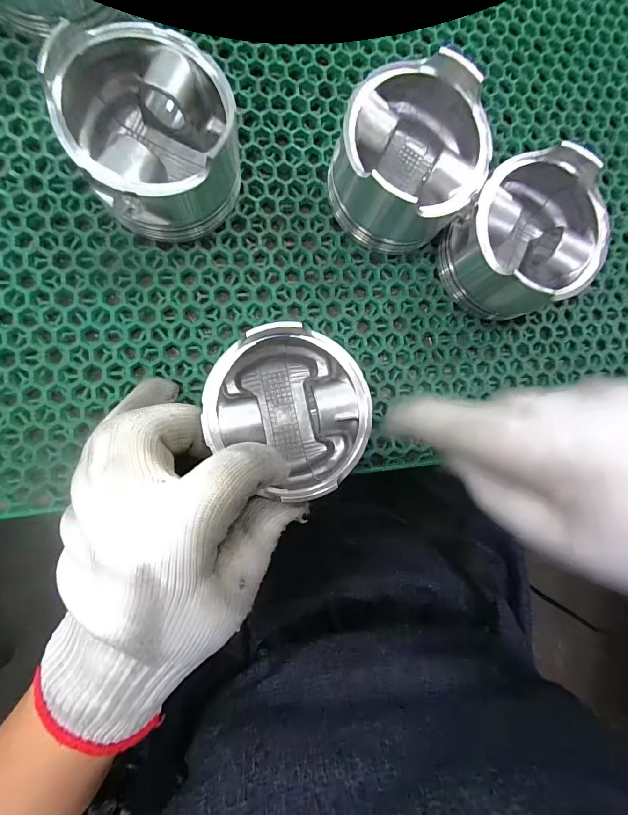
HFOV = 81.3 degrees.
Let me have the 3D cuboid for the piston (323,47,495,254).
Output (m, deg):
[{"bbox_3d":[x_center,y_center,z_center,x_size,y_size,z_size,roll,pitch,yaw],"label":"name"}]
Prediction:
[{"bbox_3d":[0.052,-0.139,0.204,0.076,0.051,0.077,0,88,-9],"label":"piston"}]

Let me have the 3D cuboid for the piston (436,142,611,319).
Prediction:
[{"bbox_3d":[0.116,-0.093,0.211,0.081,0.052,0.076,0,88,-9],"label":"piston"}]

